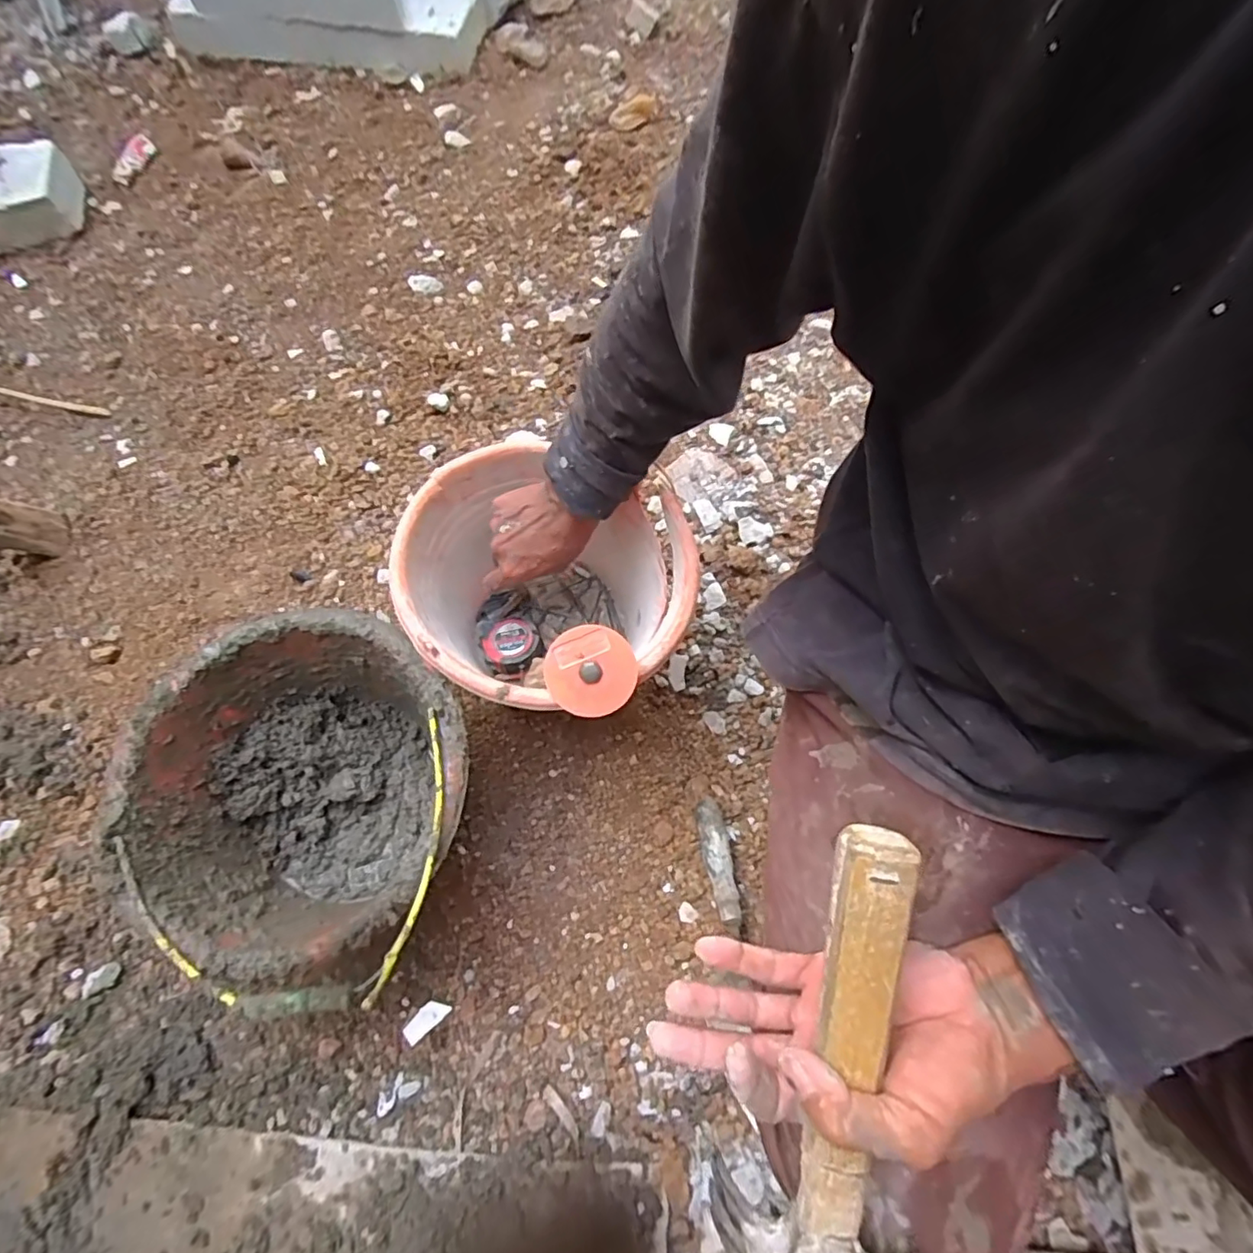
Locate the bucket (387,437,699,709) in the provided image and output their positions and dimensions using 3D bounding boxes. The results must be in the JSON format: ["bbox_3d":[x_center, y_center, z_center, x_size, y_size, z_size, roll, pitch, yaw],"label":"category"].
[{"bbox_3d":[-0.081,-0.024,0.632,0.280,0.202,0.255,1,67,-1],"label":"bucket"}]

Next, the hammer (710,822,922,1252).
[{"bbox_3d":[0.109,0.224,0.300,0.100,0.039,0.246,7,95,1],"label":"hammer"}]

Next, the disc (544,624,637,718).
[{"bbox_3d":[-0.031,0.038,0.511,0.076,0.007,0.076,-1,95,-7],"label":"disc"}]

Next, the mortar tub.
[{"bbox_3d":[-0.265,0.158,0.556,0.300,0.192,0.259,43,72,15],"label":"mortar tub"}]

